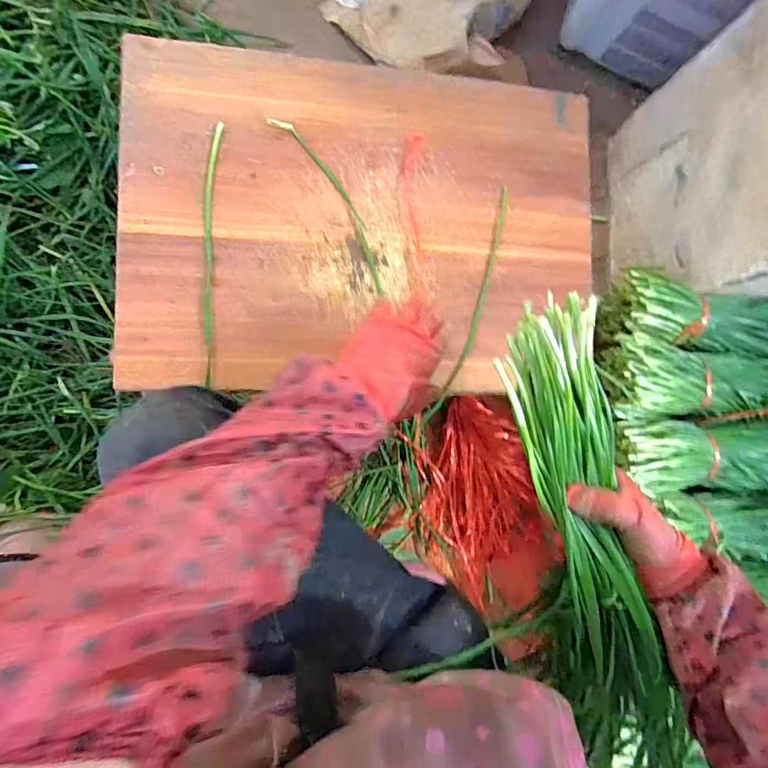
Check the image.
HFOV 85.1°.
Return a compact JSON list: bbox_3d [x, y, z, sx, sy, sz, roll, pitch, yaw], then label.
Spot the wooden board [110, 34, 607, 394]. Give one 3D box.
[{"bbox_3d":[-0.012,-0.188,0.488,0.536,0.018,0.382,0,87,-8],"label":"wooden board"}]

